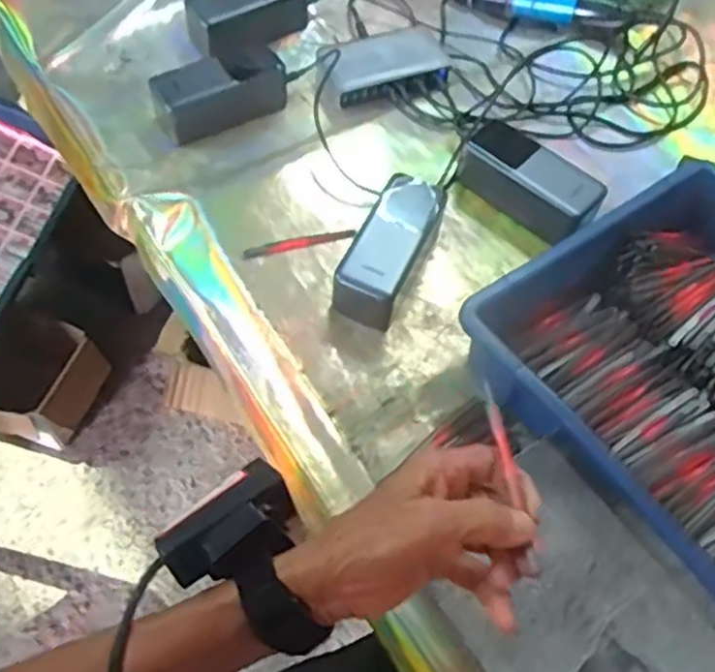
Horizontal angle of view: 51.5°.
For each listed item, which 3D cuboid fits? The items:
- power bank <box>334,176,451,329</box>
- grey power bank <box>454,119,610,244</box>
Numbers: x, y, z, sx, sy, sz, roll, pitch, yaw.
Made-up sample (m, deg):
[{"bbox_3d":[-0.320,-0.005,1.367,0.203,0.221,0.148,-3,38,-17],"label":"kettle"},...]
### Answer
[{"bbox_3d":[0.027,-0.071,0.632,0.056,0.054,0.140,22,61,10],"label":"power bank"},{"bbox_3d":[0.157,-0.138,0.679,0.133,0.054,0.067,41,66,19],"label":"grey power bank"}]

